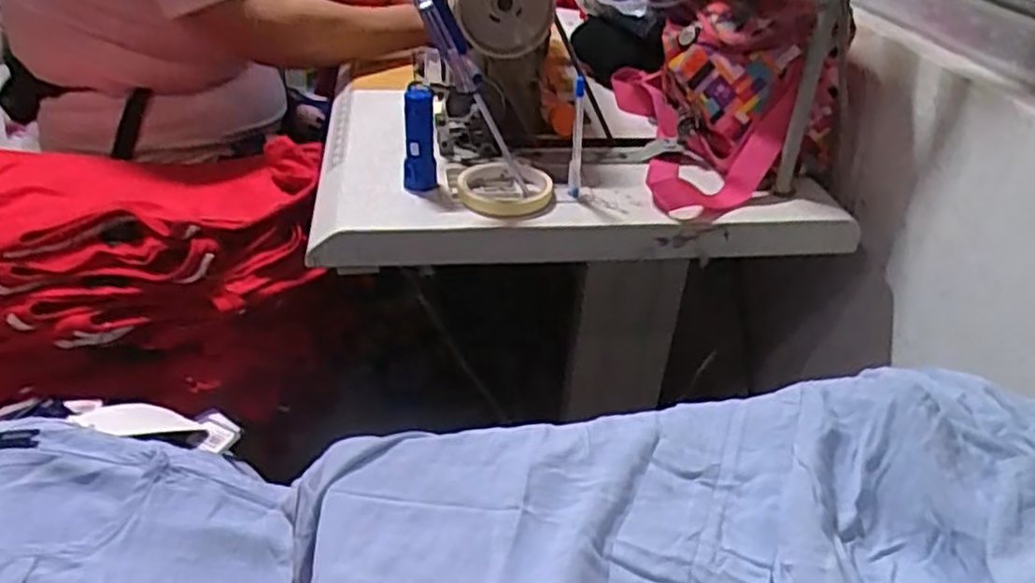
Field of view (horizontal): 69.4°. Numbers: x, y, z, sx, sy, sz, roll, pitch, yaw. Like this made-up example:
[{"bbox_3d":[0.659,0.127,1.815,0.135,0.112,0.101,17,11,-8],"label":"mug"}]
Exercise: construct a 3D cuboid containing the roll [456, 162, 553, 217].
[{"bbox_3d":[-0.013,-0.104,0.734,0.091,0.016,0.104,-6,36,-15],"label":"roll"}]

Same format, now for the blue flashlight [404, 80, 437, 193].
[{"bbox_3d":[-0.096,-0.146,0.721,0.035,0.103,0.033,-7,35,-7],"label":"blue flashlight"}]

